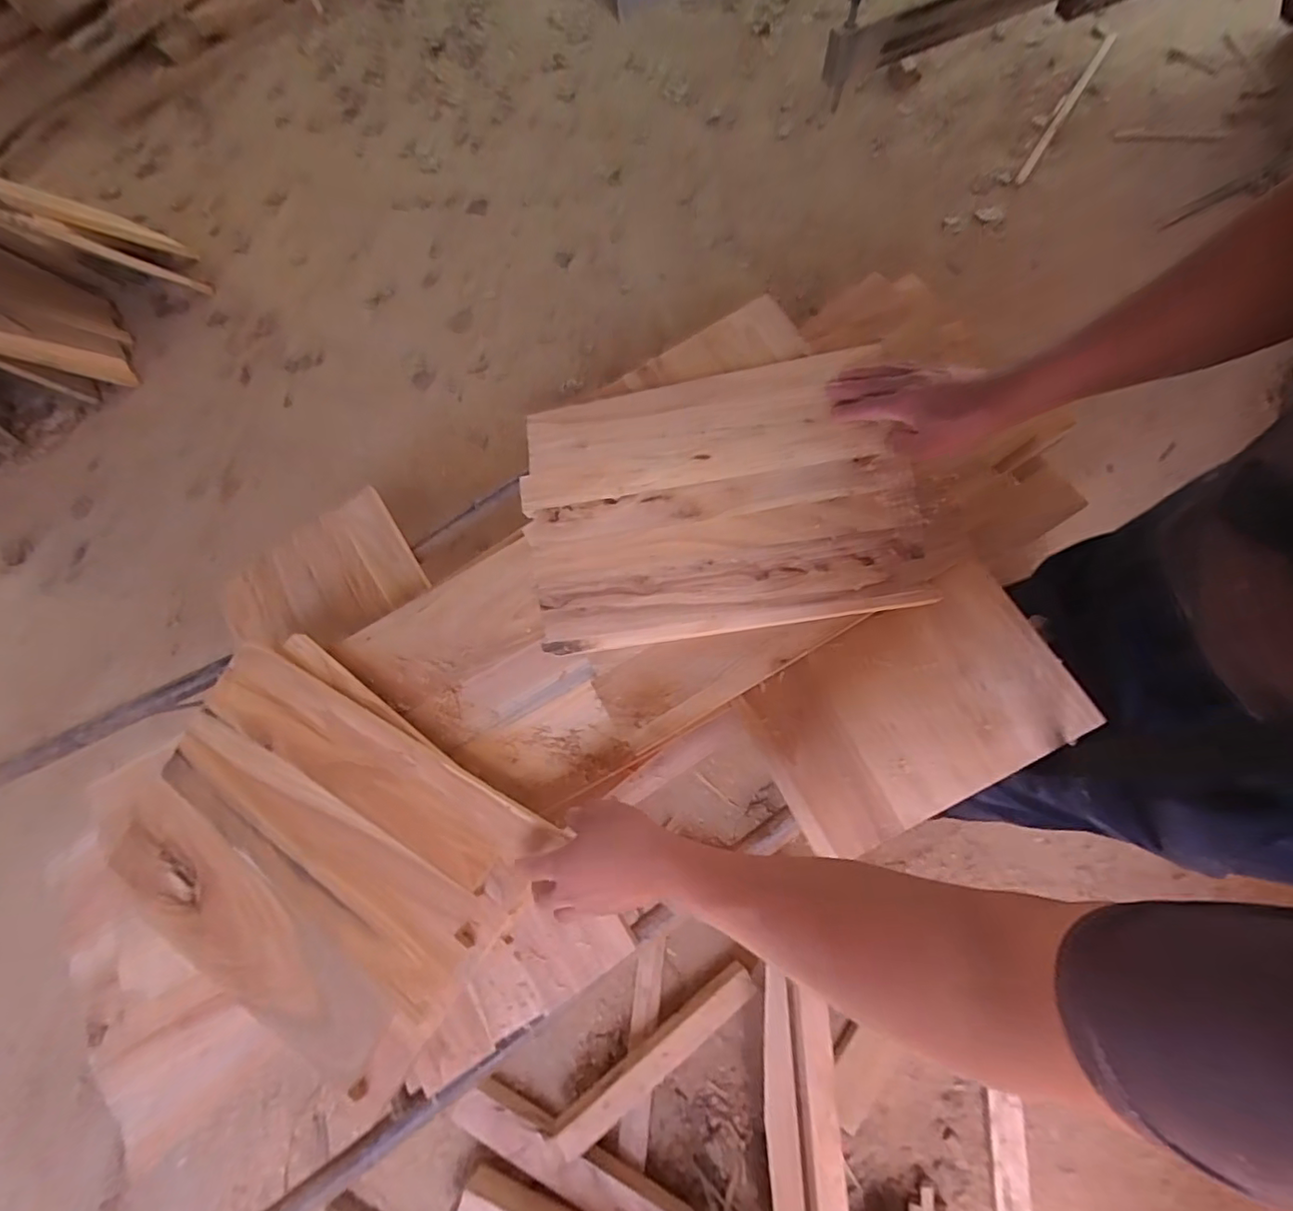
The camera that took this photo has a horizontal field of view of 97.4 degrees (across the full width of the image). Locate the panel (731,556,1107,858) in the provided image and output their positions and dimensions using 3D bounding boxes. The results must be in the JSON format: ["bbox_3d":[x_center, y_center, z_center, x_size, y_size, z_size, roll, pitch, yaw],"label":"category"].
[{"bbox_3d":[0.258,0.099,0.557,0.292,0.016,0.183,-29,73,0],"label":"panel"}]

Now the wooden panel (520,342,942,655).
[{"bbox_3d":[0.068,-0.117,0.618,0.400,0.012,0.289,-9,75,9],"label":"wooden panel"}]

